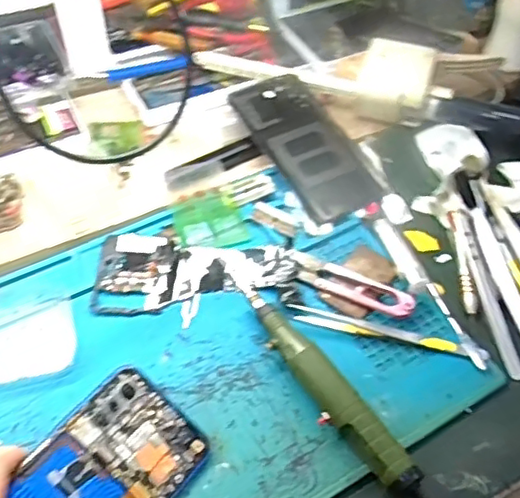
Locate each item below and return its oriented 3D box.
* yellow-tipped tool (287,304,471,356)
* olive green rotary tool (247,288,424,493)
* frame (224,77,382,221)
[{"bbox_3d":[0.081,0.057,0.425,0.121,0.004,0.013,12,52,8],"label":"yellow-tipped tool"},{"bbox_3d":[0.038,0.084,0.387,0.024,0.023,0.156,-28,57,-22],"label":"olive green rotary tool"},{"bbox_3d":[0.037,-0.093,0.533,0.072,0.012,0.160,-22,62,-17],"label":"frame"}]

